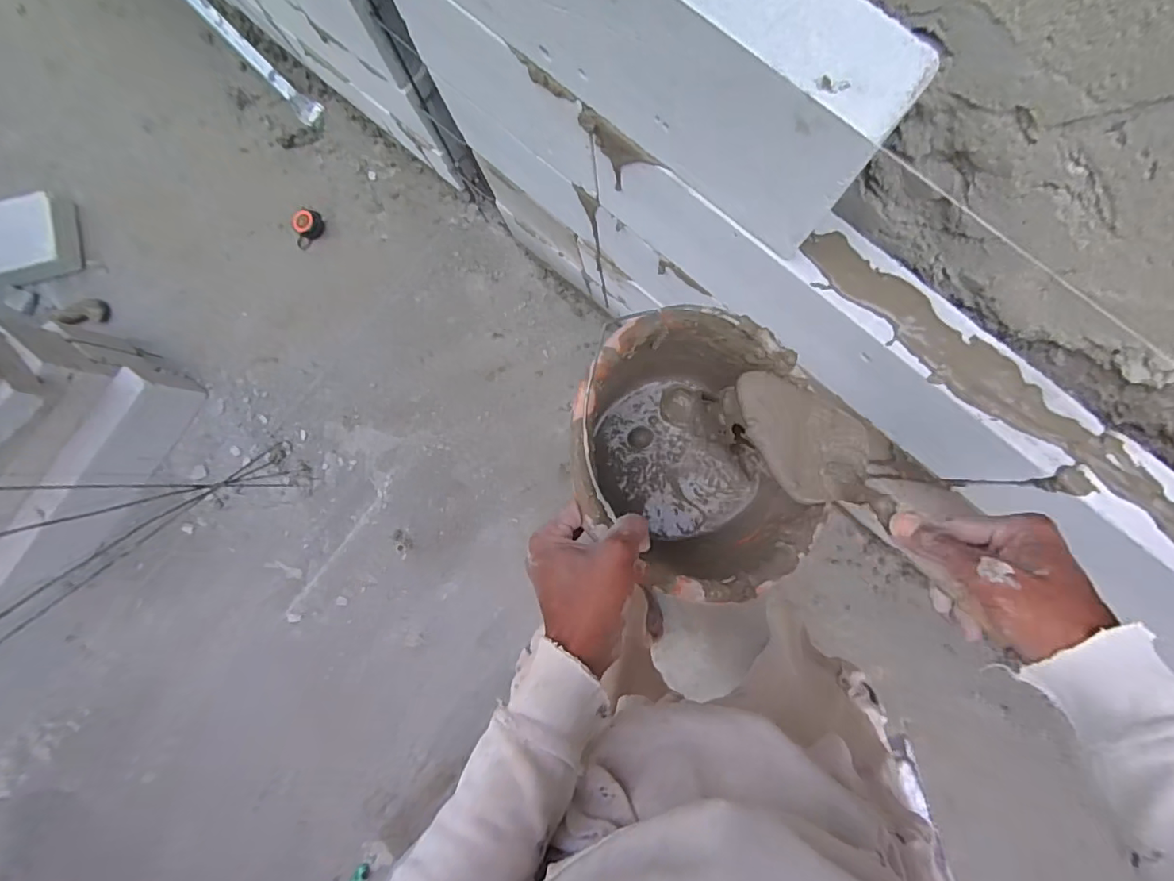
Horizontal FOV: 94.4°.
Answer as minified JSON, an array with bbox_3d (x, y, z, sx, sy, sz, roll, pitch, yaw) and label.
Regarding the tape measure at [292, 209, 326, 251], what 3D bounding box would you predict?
[{"bbox_3d":[-0.754,-0.570,1.458,0.052,0.067,0.100,41,90,5],"label":"tape measure"}]

